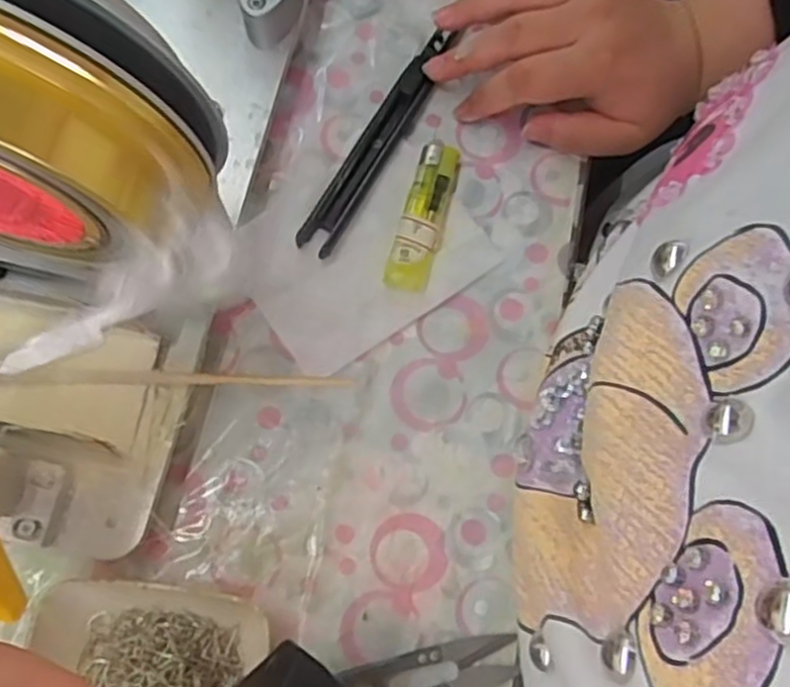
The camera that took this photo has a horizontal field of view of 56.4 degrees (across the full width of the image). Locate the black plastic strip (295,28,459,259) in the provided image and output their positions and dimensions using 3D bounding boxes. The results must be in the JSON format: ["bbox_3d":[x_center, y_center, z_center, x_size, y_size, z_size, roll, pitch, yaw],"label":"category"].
[{"bbox_3d":[-0.009,-0.103,0.376,0.020,0.009,0.135,29,78,6],"label":"black plastic strip"}]

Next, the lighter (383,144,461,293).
[{"bbox_3d":[0.015,-0.064,0.363,0.021,0.010,0.079,16,74,3],"label":"lighter"}]

